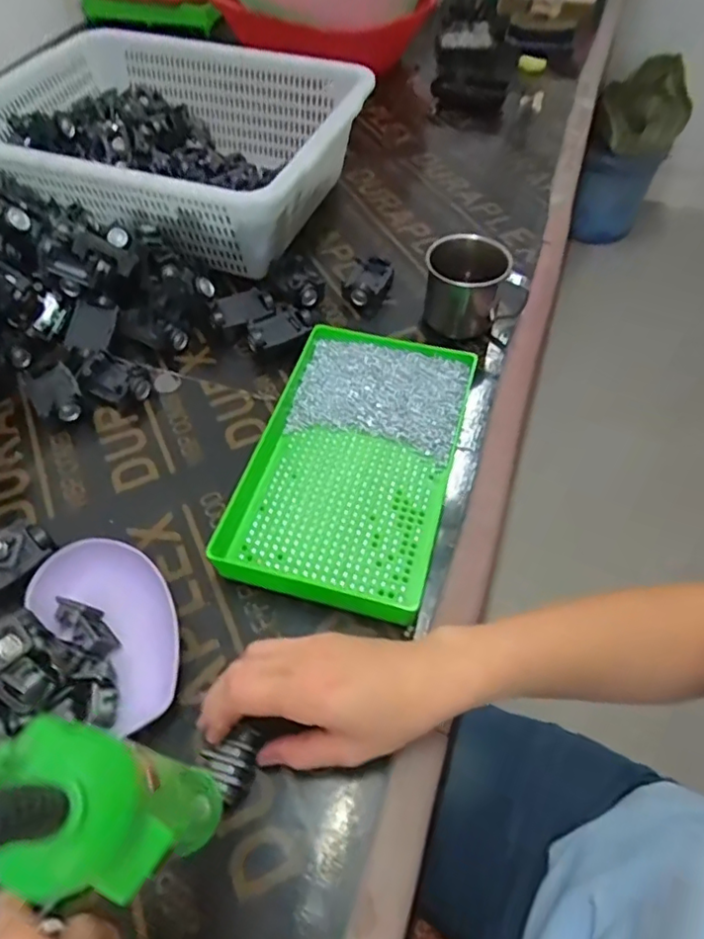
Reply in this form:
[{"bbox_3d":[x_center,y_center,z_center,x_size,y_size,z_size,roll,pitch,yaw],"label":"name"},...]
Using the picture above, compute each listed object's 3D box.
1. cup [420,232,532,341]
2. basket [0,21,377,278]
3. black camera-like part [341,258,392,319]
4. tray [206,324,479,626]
[{"bbox_3d":[0.116,-0.174,0.578,0.087,0.082,0.087,0,55,0],"label":"cup"},{"bbox_3d":[-0.200,-0.371,0.665,0.405,0.099,0.316,14,56,10],"label":"basket"},{"bbox_3d":[0.016,-0.191,0.604,0.039,0.032,0.057,16,57,12],"label":"black camera-like part"},{"bbox_3d":[0.000,-0.009,0.463,0.153,0.039,0.239,14,56,10],"label":"tray"}]

